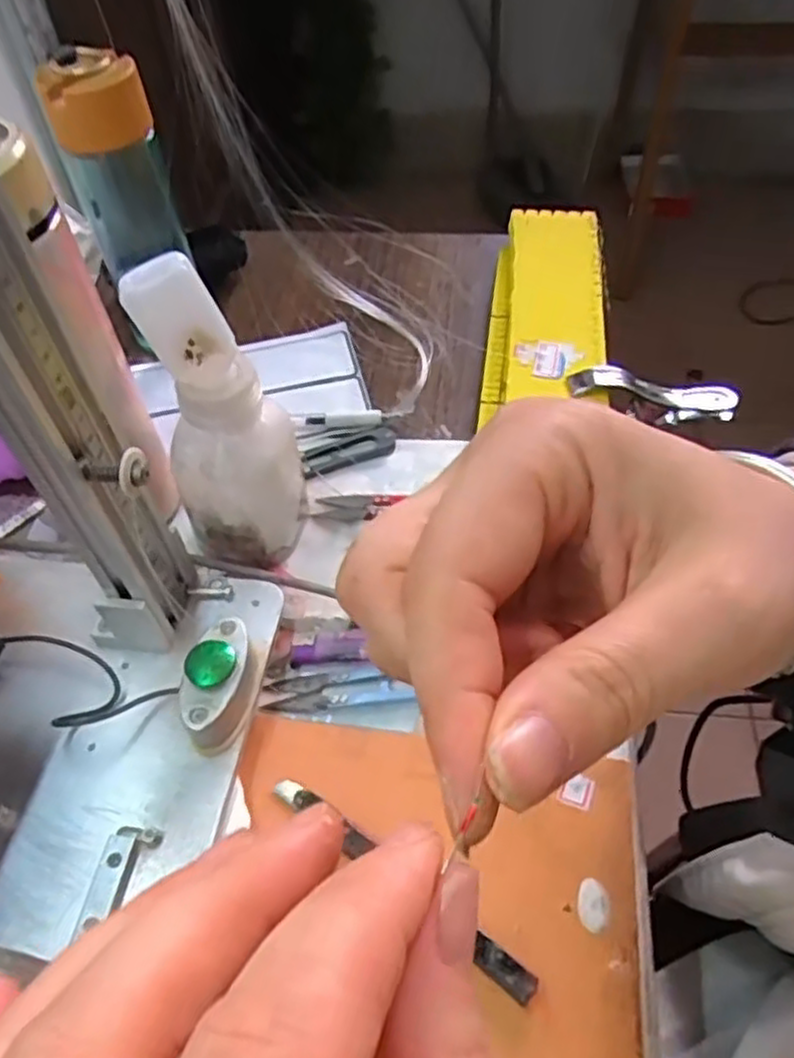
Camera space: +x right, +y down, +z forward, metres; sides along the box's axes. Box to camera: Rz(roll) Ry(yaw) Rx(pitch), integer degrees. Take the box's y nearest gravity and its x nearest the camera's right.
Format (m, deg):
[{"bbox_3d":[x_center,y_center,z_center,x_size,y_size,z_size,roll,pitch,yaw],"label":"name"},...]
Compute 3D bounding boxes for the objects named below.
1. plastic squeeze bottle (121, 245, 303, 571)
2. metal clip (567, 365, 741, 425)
[{"bbox_3d":[-0.086,-0.054,0.377,0.055,0.165,0.056,5,52,8],"label":"plastic squeeze bottle"},{"bbox_3d":[0.167,-0.087,0.493,0.116,0.033,0.018,9,50,-13],"label":"metal clip"}]

